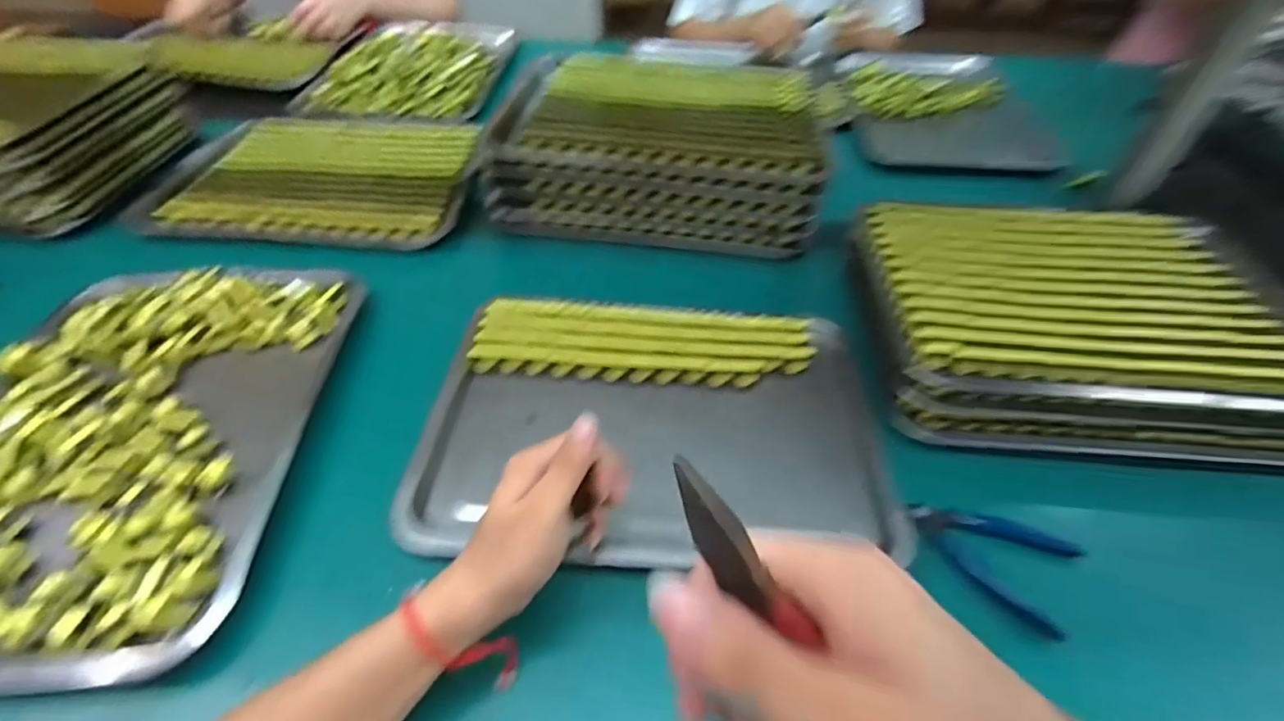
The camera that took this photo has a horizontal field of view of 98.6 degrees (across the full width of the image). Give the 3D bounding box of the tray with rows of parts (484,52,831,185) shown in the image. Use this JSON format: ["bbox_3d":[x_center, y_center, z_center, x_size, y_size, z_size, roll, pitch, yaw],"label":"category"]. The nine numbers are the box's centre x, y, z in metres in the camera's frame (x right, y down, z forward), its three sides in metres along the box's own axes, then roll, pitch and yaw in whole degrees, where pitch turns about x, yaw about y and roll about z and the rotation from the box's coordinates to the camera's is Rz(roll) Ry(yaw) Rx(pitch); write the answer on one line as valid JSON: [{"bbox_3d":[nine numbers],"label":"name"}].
[{"bbox_3d":[0.023,-0.308,0.681,0.380,0.032,0.262,5,48,3],"label":"tray with rows of parts"}]

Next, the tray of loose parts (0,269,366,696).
[{"bbox_3d":[-0.411,0.057,0.450,0.279,0.040,0.374,-2,48,-3],"label":"tray of loose parts"}]

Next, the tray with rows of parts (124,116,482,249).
[{"bbox_3d":[-0.412,-0.242,0.722,0.373,0.033,0.251,1,48,-1],"label":"tray with rows of parts"}]

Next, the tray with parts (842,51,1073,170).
[{"bbox_3d":[0.498,-0.422,0.908,0.297,0.033,0.369,7,48,5],"label":"tray with parts"}]

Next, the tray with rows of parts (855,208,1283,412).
[{"bbox_3d":[0.410,-0.068,0.529,0.363,0.028,0.260,5,48,3],"label":"tray with rows of parts"}]

